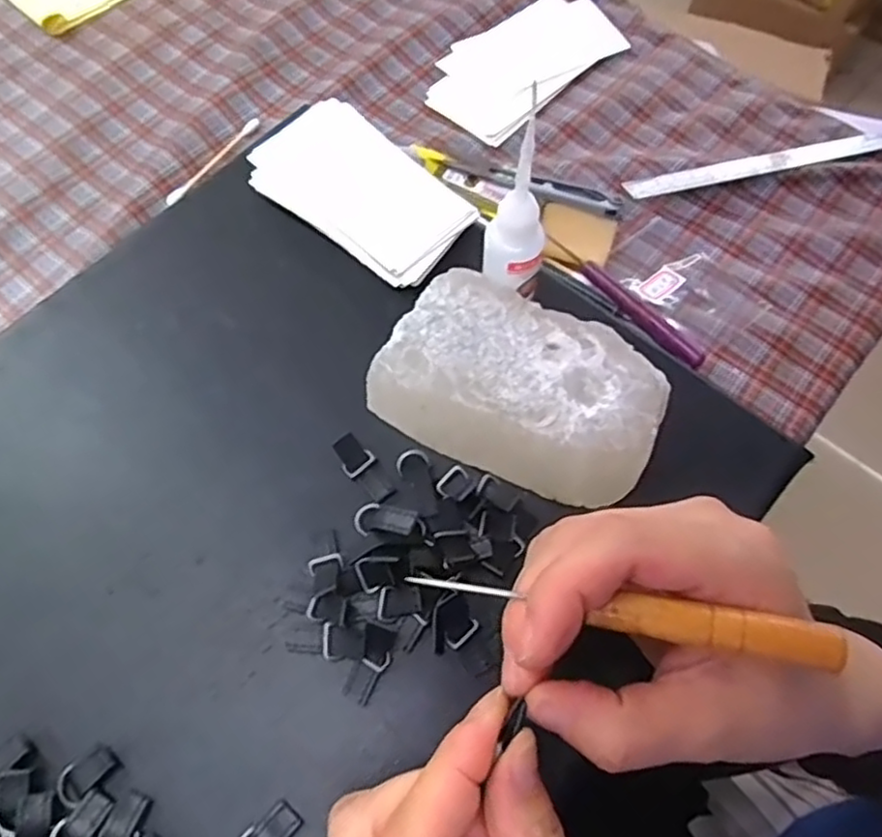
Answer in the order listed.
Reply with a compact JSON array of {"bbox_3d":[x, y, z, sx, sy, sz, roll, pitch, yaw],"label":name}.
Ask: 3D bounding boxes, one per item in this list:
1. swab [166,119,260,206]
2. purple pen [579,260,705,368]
[{"bbox_3d":[-0.127,-0.145,0.381,0.007,0.004,0.074,32,70,11],"label":"swab"},{"bbox_3d":[0.098,-0.052,0.333,0.074,0.011,0.009,41,72,14],"label":"purple pen"}]

